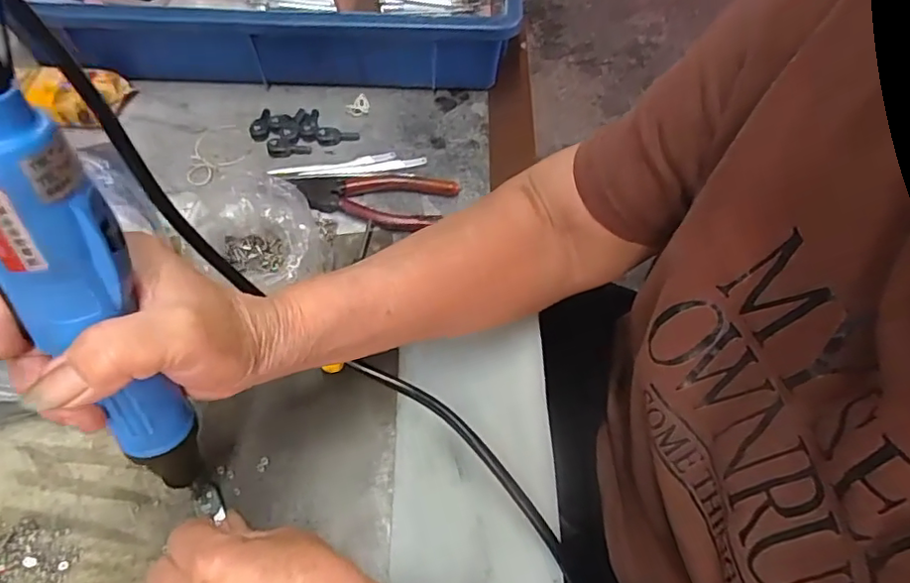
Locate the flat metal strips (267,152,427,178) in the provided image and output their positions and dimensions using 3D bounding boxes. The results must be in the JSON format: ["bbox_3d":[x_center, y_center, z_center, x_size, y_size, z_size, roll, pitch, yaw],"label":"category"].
[{"bbox_3d":[-0.086,-0.099,0.466,0.122,0.008,0.027,-6,56,-8],"label":"flat metal strips"}]

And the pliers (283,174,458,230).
[{"bbox_3d":[-0.065,-0.075,0.452,0.125,0.016,0.049,10,59,3],"label":"pliers"}]

